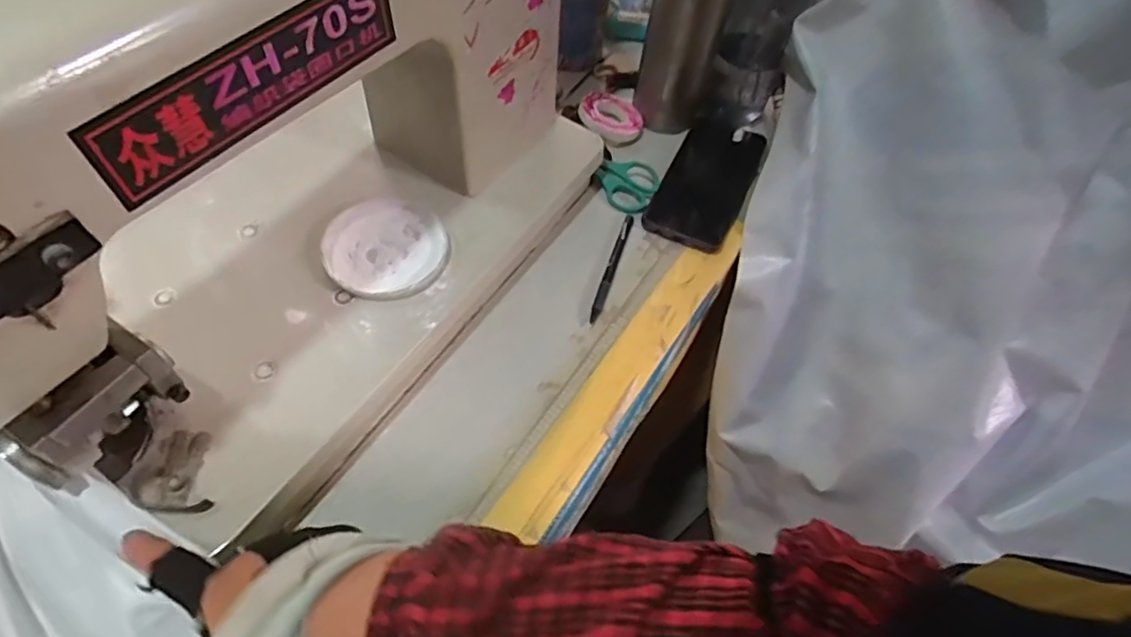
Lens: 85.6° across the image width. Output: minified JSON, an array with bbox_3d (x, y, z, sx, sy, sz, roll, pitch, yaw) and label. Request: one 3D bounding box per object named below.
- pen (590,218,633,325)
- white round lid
[{"bbox_3d":[0.042,-0.046,0.543,0.009,0.005,0.121,18,60,6],"label":"pen"},{"bbox_3d":[-0.136,-0.055,0.464,0.088,0.005,0.092,2,60,-3],"label":"white round lid"}]

